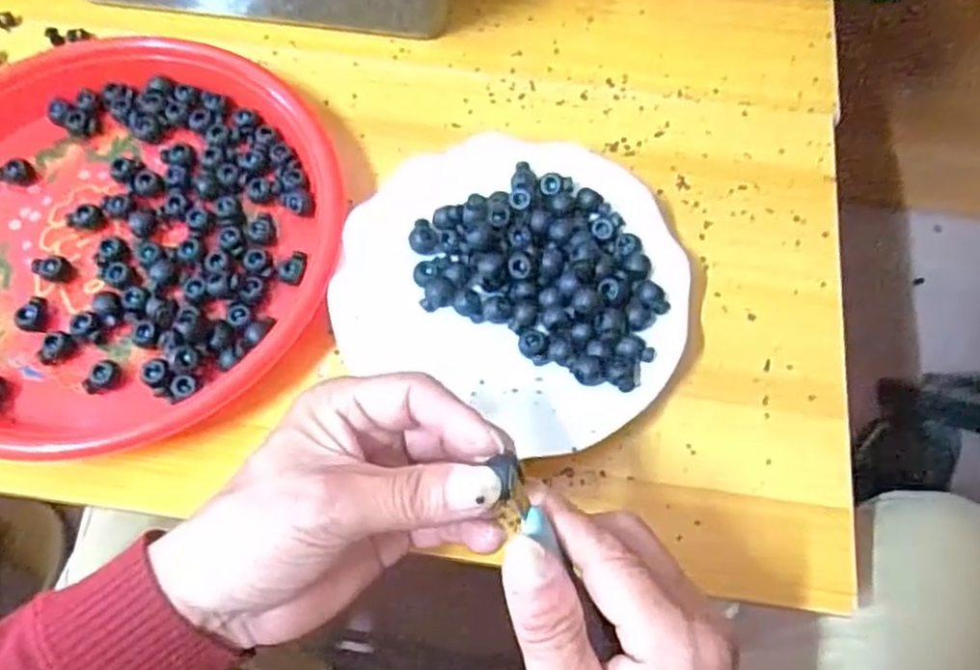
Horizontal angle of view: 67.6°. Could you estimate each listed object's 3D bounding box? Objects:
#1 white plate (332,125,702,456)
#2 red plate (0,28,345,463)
[{"bbox_3d":[0.015,-0.033,0.398,0.180,0.033,0.166,0,67,0],"label":"white plate"},{"bbox_3d":[-0.212,-0.062,0.408,0.240,0.035,0.265,-31,71,-12],"label":"red plate"}]

